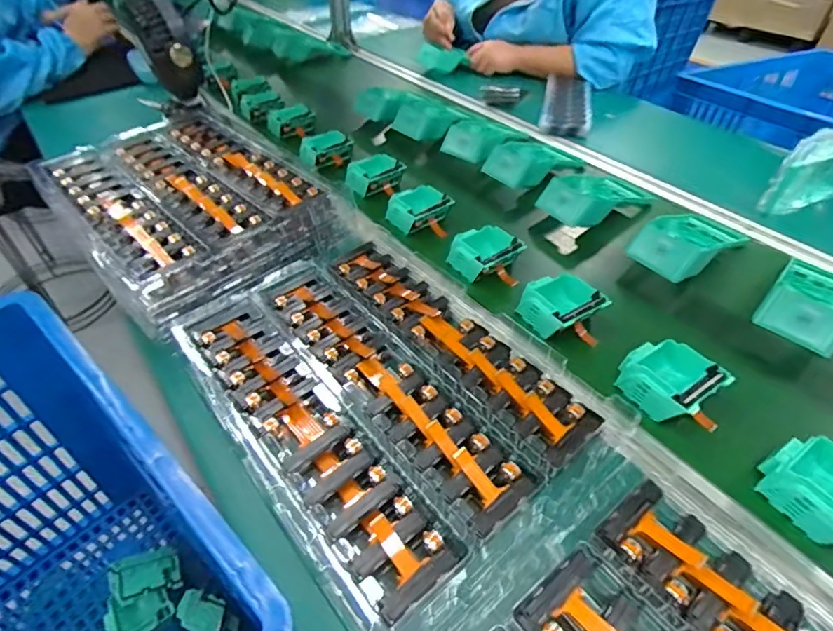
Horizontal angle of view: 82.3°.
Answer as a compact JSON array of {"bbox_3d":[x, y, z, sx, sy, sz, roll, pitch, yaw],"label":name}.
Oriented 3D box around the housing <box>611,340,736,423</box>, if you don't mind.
[{"bbox_3d":[0.245,0.064,0.470,0.078,0.040,0.081,-28,51,-26],"label":"housing"}]

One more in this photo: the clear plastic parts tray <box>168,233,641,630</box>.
[{"bbox_3d":[-0.033,0.053,0.455,0.268,0.031,0.380,-30,52,-27],"label":"clear plastic parts tray"}]

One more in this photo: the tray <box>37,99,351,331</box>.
[{"bbox_3d":[-0.300,-0.163,0.623,0.270,0.056,0.394,-31,53,-28],"label":"tray"}]

